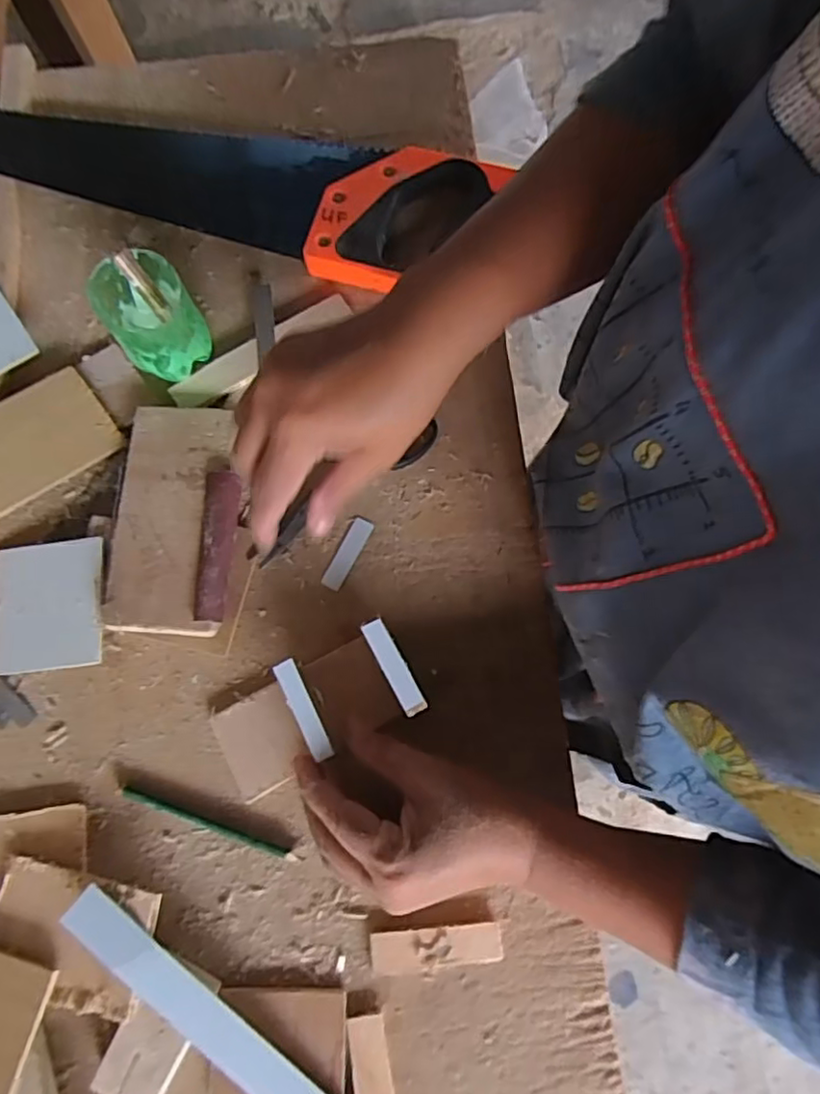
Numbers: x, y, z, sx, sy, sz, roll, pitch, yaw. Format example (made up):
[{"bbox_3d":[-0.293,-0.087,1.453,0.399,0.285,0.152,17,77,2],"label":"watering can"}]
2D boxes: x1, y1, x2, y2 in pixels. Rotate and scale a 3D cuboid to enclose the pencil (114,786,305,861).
[{"bbox_3d":[-0.122,0.167,0.380,0.119,0.007,0.007,19,77,4],"label":"pencil"}]

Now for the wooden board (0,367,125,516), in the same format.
[{"bbox_3d":[-0.266,-0.066,0.424,0.120,0.009,0.068,-35,95,-13],"label":"wooden board"}]

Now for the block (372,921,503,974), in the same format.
[{"bbox_3d":[0.015,0.231,0.363,0.074,0.008,0.022,-6,77,-2],"label":"block"}]

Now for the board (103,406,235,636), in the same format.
[{"bbox_3d":[-0.155,-0.020,0.412,0.068,0.024,0.151,0,76,-1],"label":"board"}]

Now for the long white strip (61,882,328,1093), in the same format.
[{"bbox_3d":[-0.105,0.264,0.344,0.207,0.006,0.025,39,67,4],"label":"long white strip"}]

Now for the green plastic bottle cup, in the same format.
[{"bbox_3d":[-0.169,-0.151,0.420,0.055,0.073,0.056,0,76,-1],"label":"green plastic bottle cup"}]

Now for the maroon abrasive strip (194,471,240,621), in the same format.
[{"bbox_3d":[-0.121,-0.002,0.393,0.021,0.010,0.095,0,76,-1],"label":"maroon abrasive strip"}]

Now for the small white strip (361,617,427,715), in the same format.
[{"bbox_3d":[-0.009,0.065,0.344,0.012,0.004,0.055,-29,77,-5],"label":"small white strip"}]

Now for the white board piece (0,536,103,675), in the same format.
[{"bbox_3d":[-0.235,0.038,0.406,0.080,0.004,0.081,-7,77,8],"label":"white board piece"}]

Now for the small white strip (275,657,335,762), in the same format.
[{"bbox_3d":[-0.059,0.090,0.351,0.012,0.004,0.056,-27,80,-7],"label":"small white strip"}]

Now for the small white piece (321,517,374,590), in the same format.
[{"bbox_3d":[-0.042,0.004,0.420,0.015,0.004,0.051,28,78,6],"label":"small white piece"}]

